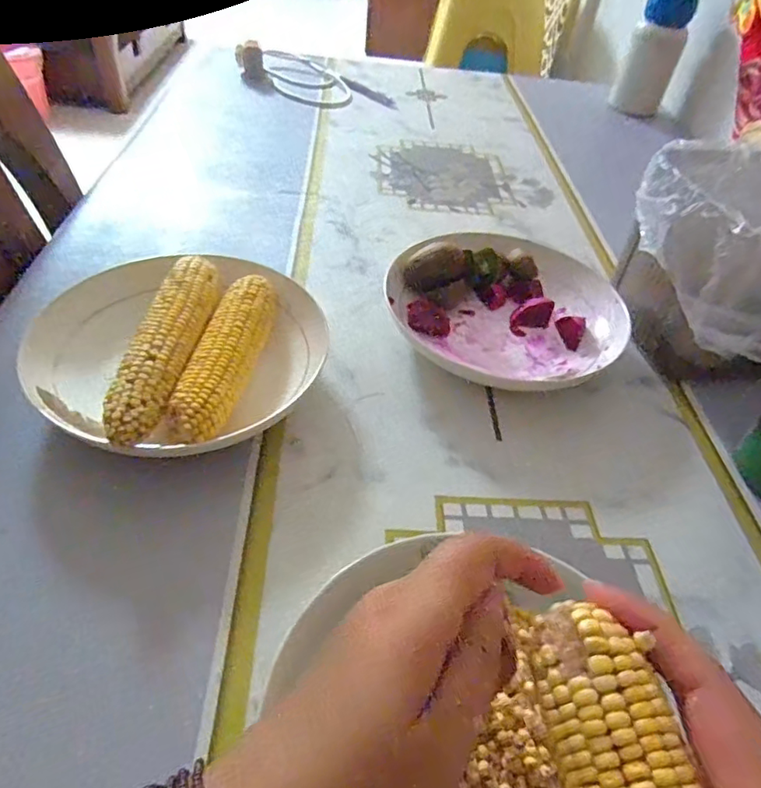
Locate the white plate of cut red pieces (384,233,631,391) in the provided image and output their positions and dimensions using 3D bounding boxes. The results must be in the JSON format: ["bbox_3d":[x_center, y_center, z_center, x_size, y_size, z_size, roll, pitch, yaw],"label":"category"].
[{"bbox_3d":[0.112,-0.085,0.507,0.204,0.051,0.181,12,46,5],"label":"white plate of cut red pieces"}]

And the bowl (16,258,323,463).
[{"bbox_3d":[-0.152,-0.041,0.419,0.199,0.063,0.199,3,46,-3],"label":"bowl"}]

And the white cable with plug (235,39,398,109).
[{"bbox_3d":[-0.110,-0.532,0.915,0.279,0.043,0.162,34,52,24],"label":"white cable with plug"}]

